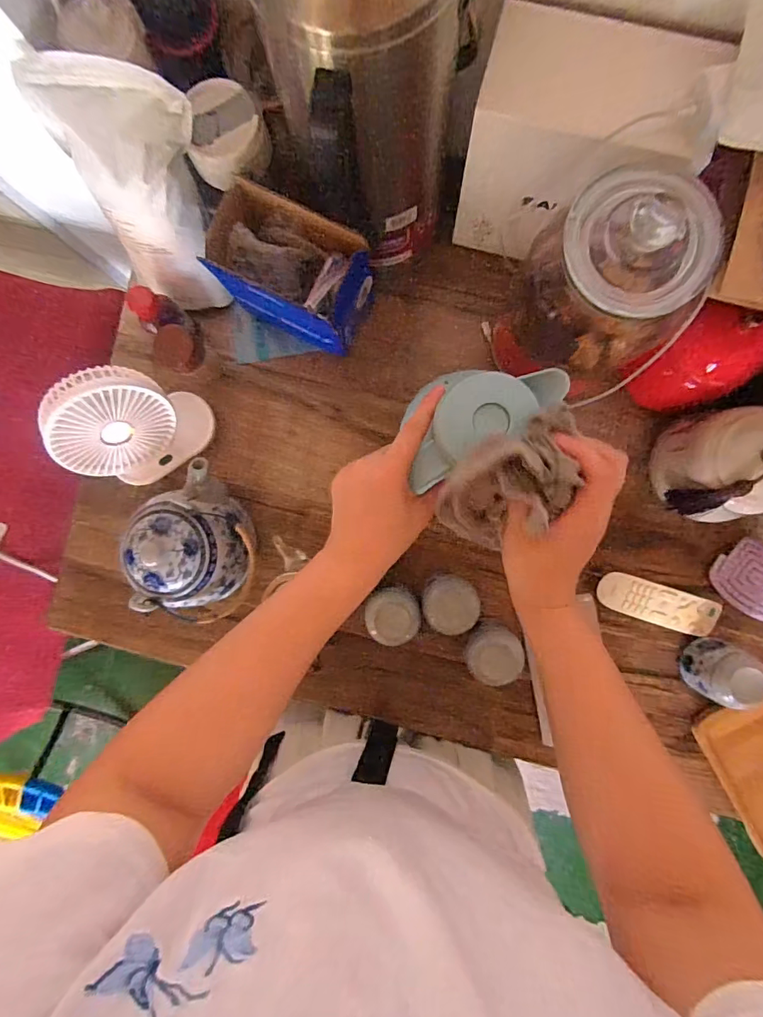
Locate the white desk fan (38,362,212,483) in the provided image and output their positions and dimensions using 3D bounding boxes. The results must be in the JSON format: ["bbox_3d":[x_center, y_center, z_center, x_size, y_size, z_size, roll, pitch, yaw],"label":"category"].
[{"bbox_3d":[-0.272,-0.088,0.516,0.130,0.172,0.073,-30,88,3],"label":"white desk fan"}]

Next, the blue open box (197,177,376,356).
[{"bbox_3d":[-0.091,-0.248,0.519,0.154,0.142,0.098,26,91,3],"label":"blue open box"}]

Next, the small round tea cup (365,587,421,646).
[{"bbox_3d":[0.013,0.120,0.523,0.058,0.035,0.056,0,90,3],"label":"small round tea cup"}]

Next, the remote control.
[{"bbox_3d":[0.331,0.114,0.563,0.143,0.028,0.046,17,91,3],"label":"remote control"}]

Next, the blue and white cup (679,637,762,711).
[{"bbox_3d":[0.388,0.188,0.529,0.068,0.064,0.063,0,90,3],"label":"blue and white cup"}]

